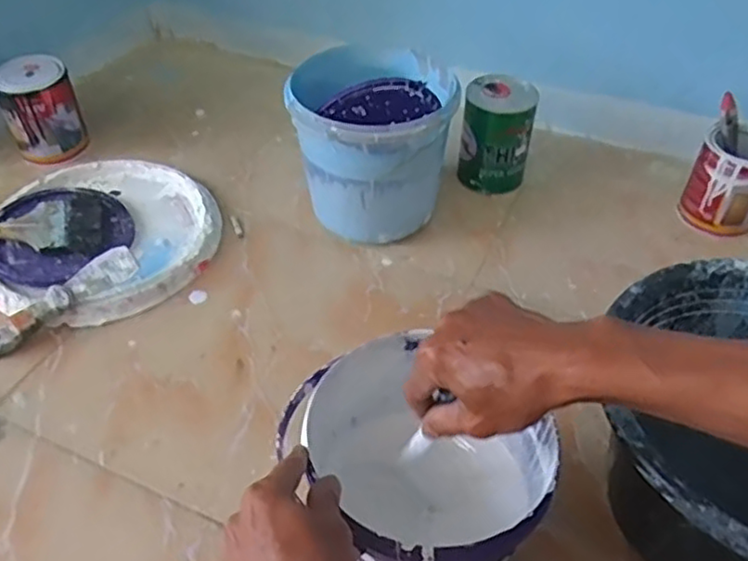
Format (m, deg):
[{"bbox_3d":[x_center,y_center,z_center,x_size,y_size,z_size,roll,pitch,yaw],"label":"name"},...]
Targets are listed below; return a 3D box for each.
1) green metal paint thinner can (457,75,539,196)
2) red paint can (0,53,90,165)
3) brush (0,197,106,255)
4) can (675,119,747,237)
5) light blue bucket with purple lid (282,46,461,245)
[{"bbox_3d":[0.176,-0.207,0.967,0.099,0.140,0.087,5,44,3],"label":"green metal paint thinner can"},{"bbox_3d":[-0.499,-0.257,1.001,0.100,0.119,0.101,1,44,-1],"label":"red paint can"},{"bbox_3d":[-0.462,-0.070,0.886,0.202,0.041,0.105,-5,45,-8],"label":"brush"},{"bbox_3d":[0.491,-0.140,0.915,0.099,0.126,0.098,1,44,-1],"label":"can"},{"bbox_3d":[-0.004,-0.167,0.886,0.196,0.211,0.180,1,44,-1],"label":"light blue bucket with purple lid"}]

